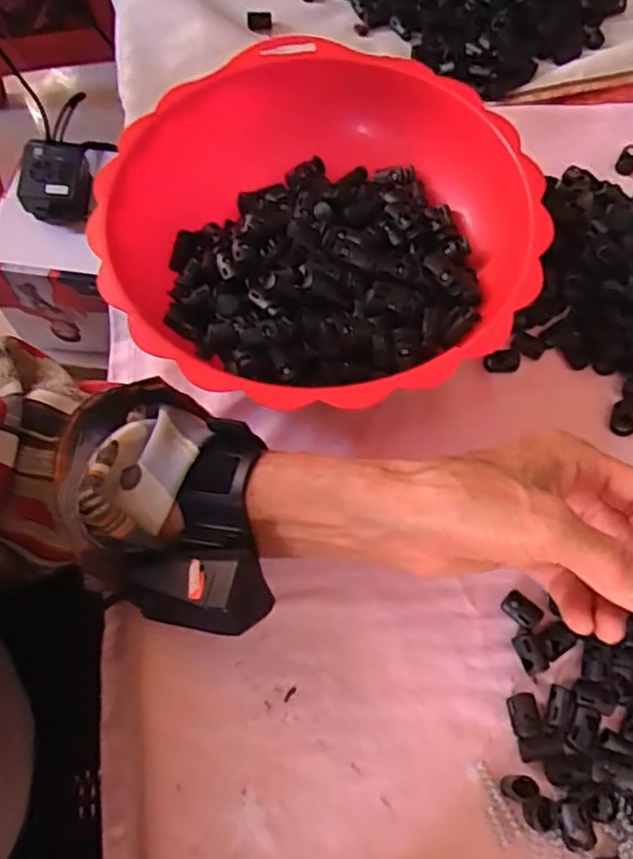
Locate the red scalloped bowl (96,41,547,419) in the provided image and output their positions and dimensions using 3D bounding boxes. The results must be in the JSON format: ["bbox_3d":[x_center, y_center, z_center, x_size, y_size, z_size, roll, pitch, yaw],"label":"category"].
[{"bbox_3d":[0.002,-0.111,0.410,0.236,0.070,0.235,0,65,0],"label":"red scalloped bowl"}]

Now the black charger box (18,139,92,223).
[{"bbox_3d":[-0.331,-0.319,0.869,0.080,0.052,0.094,-3,66,-1],"label":"black charger box"}]

